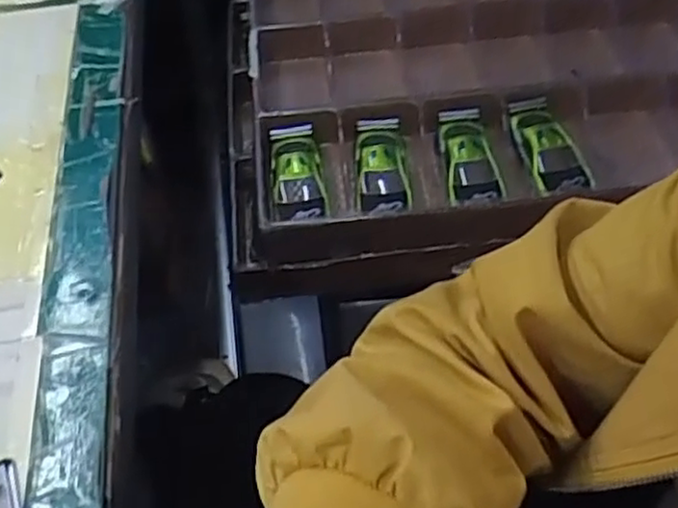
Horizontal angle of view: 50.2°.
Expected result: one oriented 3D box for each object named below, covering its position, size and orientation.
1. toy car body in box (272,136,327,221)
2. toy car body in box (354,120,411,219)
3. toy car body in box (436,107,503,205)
[{"bbox_3d":[-0.038,-0.065,0.688,0.052,0.040,0.119,-7,50,-3],"label":"toy car body in box"},{"bbox_3d":[0.040,-0.081,0.678,0.047,0.022,0.124,-2,50,1],"label":"toy car body in box"},{"bbox_3d":[0.123,-0.083,0.682,0.051,0.037,0.130,-3,50,1],"label":"toy car body in box"}]

